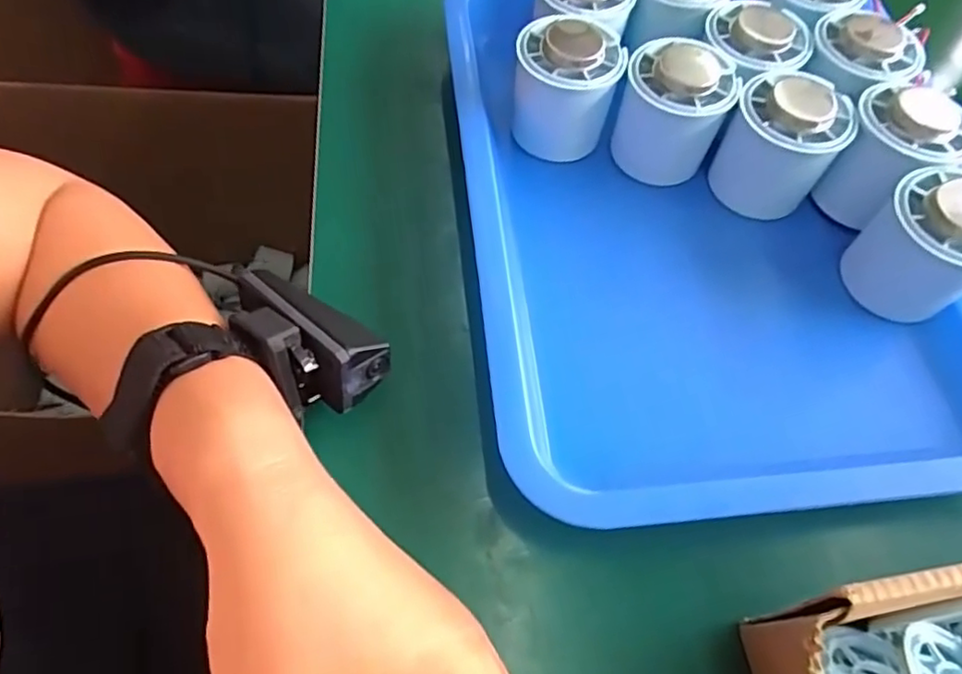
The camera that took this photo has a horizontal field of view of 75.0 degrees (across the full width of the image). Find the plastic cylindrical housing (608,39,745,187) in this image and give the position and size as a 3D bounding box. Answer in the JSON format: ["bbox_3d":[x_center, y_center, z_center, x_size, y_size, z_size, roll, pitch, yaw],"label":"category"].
[{"bbox_3d":[0.098,-0.115,0.326,0.051,0.059,0.051,2,60,-3],"label":"plastic cylindrical housing"}]

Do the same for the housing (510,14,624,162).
[{"bbox_3d":[0.044,-0.130,0.331,0.051,0.062,0.052,12,60,3],"label":"housing"}]

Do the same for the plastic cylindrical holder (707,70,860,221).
[{"bbox_3d":[0.152,-0.096,0.325,0.052,0.060,0.052,2,60,-3],"label":"plastic cylindrical holder"}]

